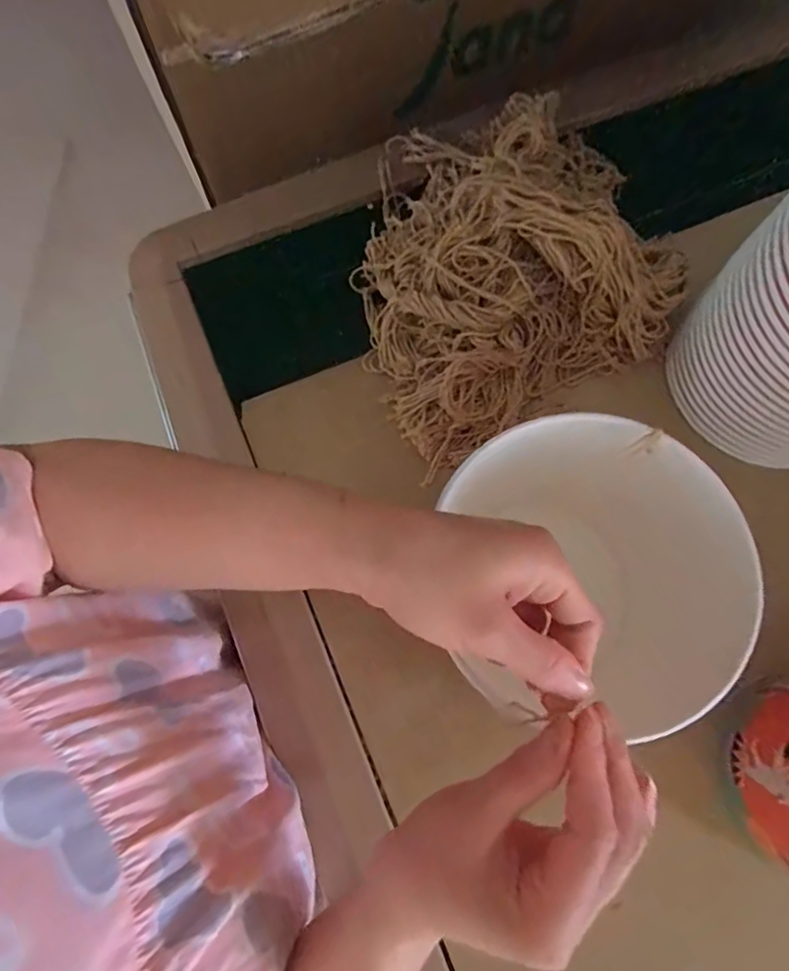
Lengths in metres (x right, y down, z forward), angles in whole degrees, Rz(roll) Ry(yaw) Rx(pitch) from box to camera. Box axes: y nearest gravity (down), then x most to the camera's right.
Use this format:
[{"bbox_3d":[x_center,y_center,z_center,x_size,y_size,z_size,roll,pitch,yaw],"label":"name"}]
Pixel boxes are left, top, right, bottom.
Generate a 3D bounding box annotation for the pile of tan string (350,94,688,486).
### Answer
[{"bbox_3d":[0.081,-0.182,0.430,0.241,0.077,0.260,-24,77,-7],"label":"pile of tan string"}]

